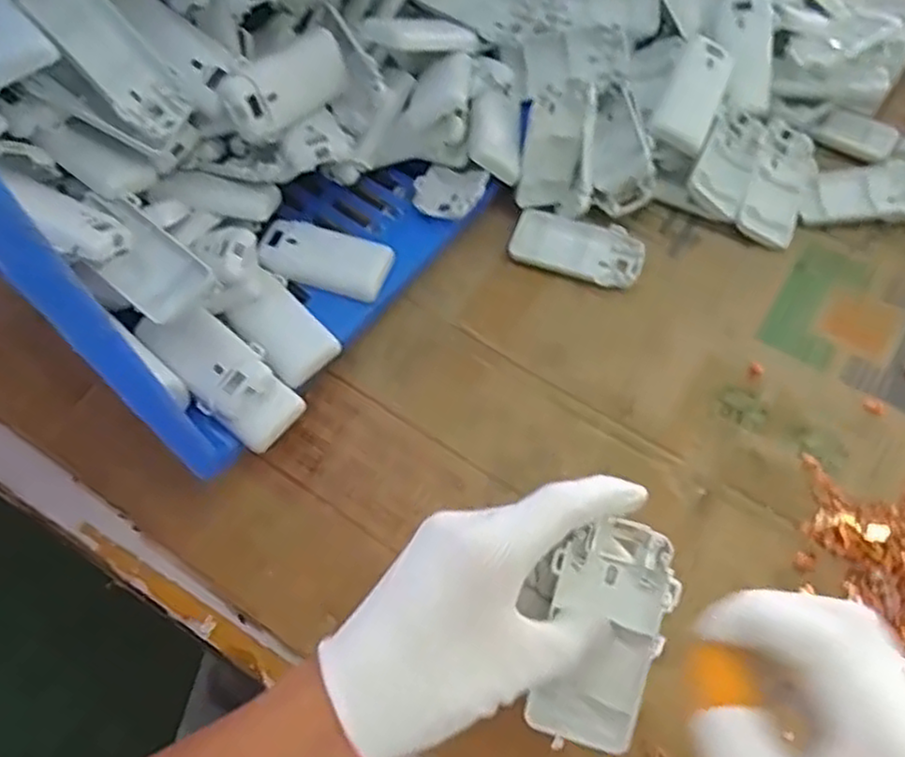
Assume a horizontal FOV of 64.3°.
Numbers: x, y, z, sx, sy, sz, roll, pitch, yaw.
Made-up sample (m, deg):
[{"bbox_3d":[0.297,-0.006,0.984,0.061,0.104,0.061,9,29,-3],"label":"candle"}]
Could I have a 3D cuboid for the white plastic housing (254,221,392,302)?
[{"bbox_3d":[-0.090,-0.084,0.516,0.091,0.023,0.041,14,65,10],"label":"white plastic housing"}]

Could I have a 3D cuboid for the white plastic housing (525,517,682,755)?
[{"bbox_3d":[0.065,0.110,0.312,0.048,0.014,0.096,14,88,10],"label":"white plastic housing"}]

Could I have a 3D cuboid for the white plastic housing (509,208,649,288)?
[{"bbox_3d":[0.095,-0.098,0.550,0.097,0.016,0.048,17,66,11],"label":"white plastic housing"}]

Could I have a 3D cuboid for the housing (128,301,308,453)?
[{"bbox_3d":[-0.145,-0.004,0.455,0.106,0.016,0.047,43,71,-5],"label":"housing"}]

